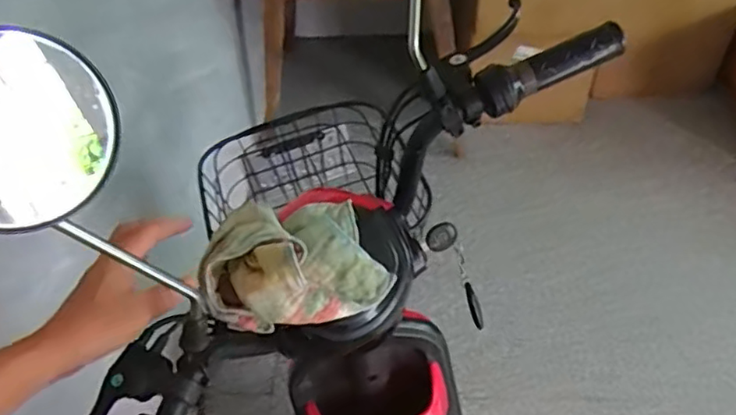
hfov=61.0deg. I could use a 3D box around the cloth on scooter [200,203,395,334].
[{"bbox_3d":[-0.067,0.051,0.573,0.165,0.078,0.101,-5,47,-1],"label":"cloth on scooter"}]

